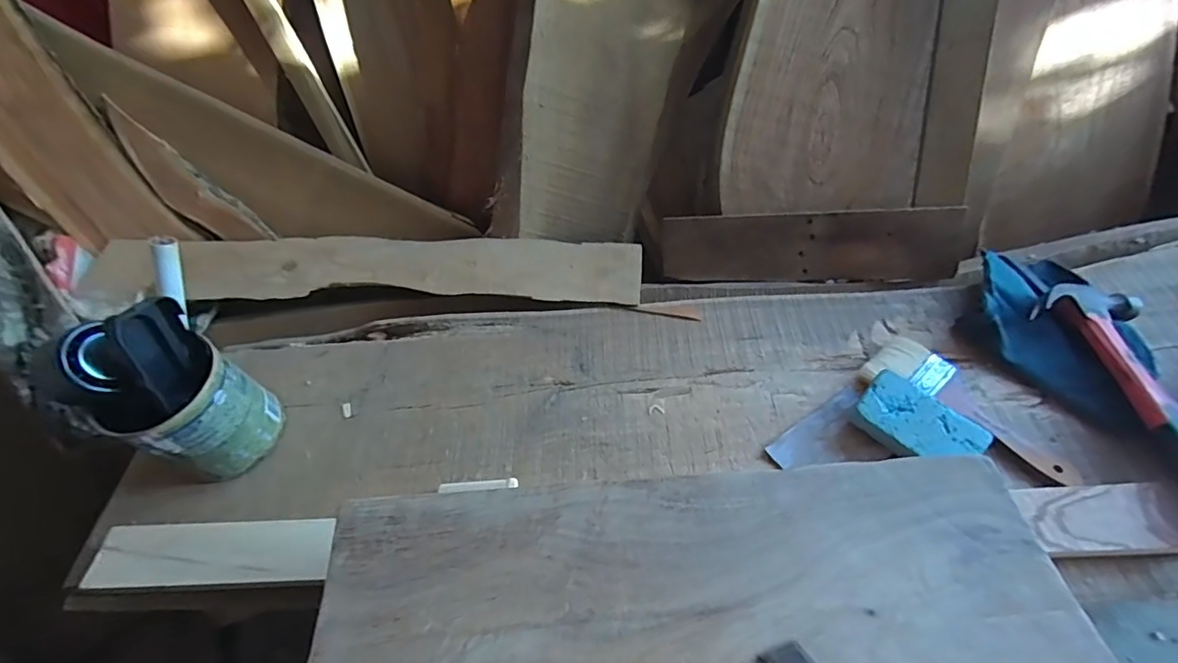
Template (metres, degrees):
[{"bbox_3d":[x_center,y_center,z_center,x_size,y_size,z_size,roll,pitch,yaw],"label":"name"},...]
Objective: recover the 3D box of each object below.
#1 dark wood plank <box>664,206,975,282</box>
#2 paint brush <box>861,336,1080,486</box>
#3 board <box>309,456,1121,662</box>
[{"bbox_3d":[0.273,-0.103,0.641,0.349,0.088,0.026,-1,17,6],"label":"dark wood plank"},{"bbox_3d":[0.359,0.072,0.488,0.071,0.016,0.181,-34,55,-21],"label":"paint brush"},{"bbox_3d":[0.073,0.180,0.315,0.464,0.008,0.194,-3,50,-4],"label":"board"}]

